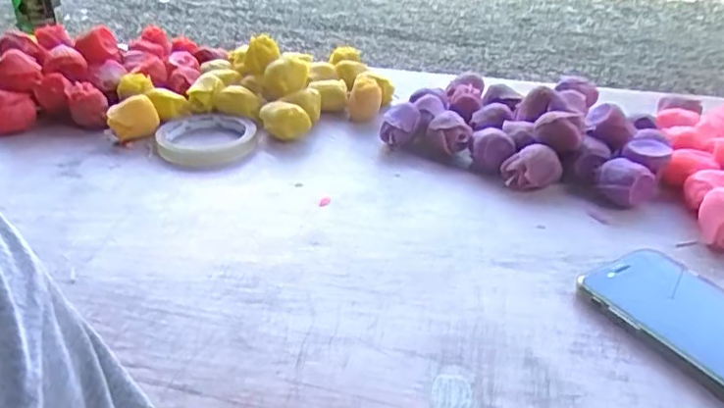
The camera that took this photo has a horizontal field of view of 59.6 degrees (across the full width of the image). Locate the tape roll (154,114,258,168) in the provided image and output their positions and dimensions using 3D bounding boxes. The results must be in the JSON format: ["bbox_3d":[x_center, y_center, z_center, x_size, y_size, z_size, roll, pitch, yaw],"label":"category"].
[{"bbox_3d":[-0.153,-0.062,0.602,0.096,0.019,0.096,1,32,-1],"label":"tape roll"}]

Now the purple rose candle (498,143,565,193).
[{"bbox_3d":[0.145,-0.032,0.539,0.047,0.032,0.030,-11,34,-19],"label":"purple rose candle"}]

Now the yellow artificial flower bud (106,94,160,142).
[{"bbox_3d":[-0.219,-0.081,0.604,0.044,0.035,0.030,-12,35,-22],"label":"yellow artificial flower bud"}]

